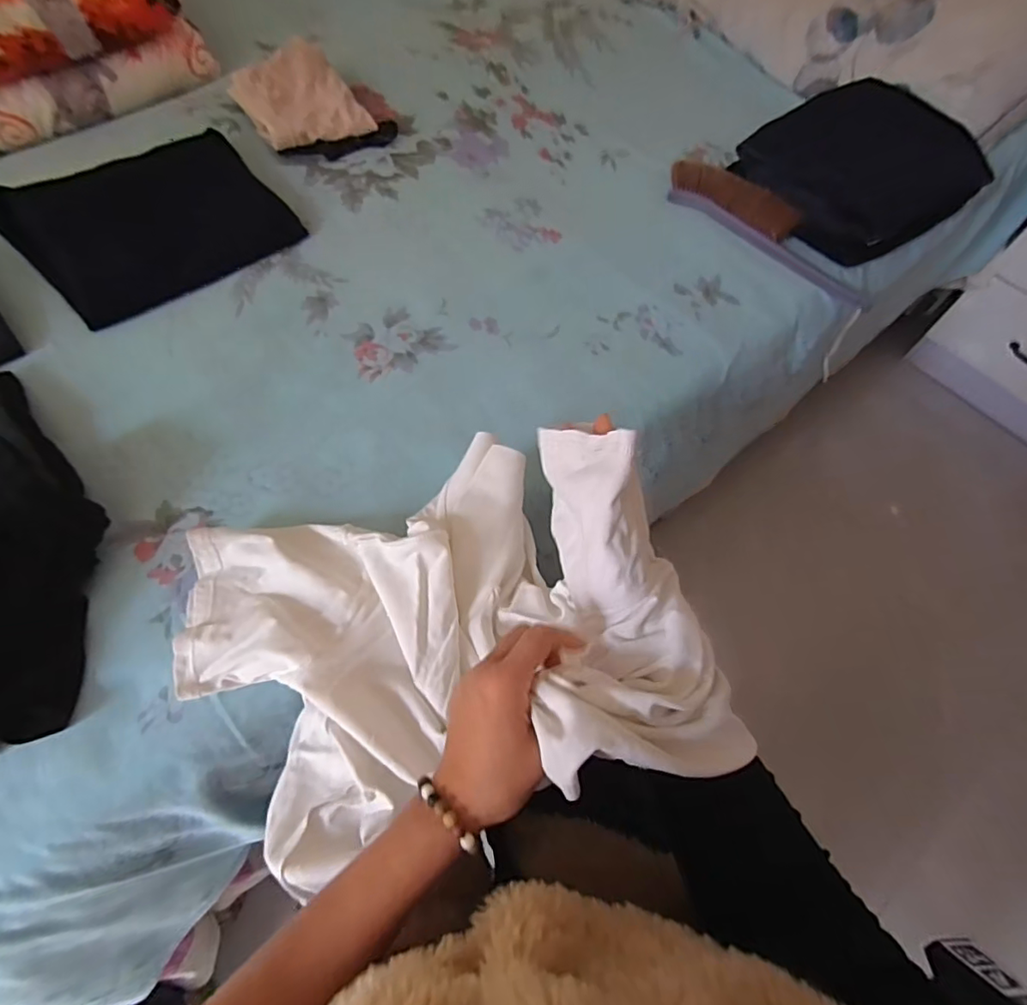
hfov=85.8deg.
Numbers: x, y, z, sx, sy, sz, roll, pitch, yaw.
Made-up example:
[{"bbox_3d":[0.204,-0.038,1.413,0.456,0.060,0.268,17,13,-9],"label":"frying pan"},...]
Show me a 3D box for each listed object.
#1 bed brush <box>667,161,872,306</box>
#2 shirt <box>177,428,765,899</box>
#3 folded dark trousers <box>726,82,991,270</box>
[{"bbox_3d":[0.374,-0.413,0.827,0.099,0.033,0.364,-34,69,-19],"label":"bed brush"},{"bbox_3d":[-0.075,0.092,0.427,0.386,0.174,0.294,-14,64,-10],"label":"shirt"},{"bbox_3d":[0.527,-0.515,0.837,0.284,0.133,0.250,-29,68,-17],"label":"folded dark trousers"}]

